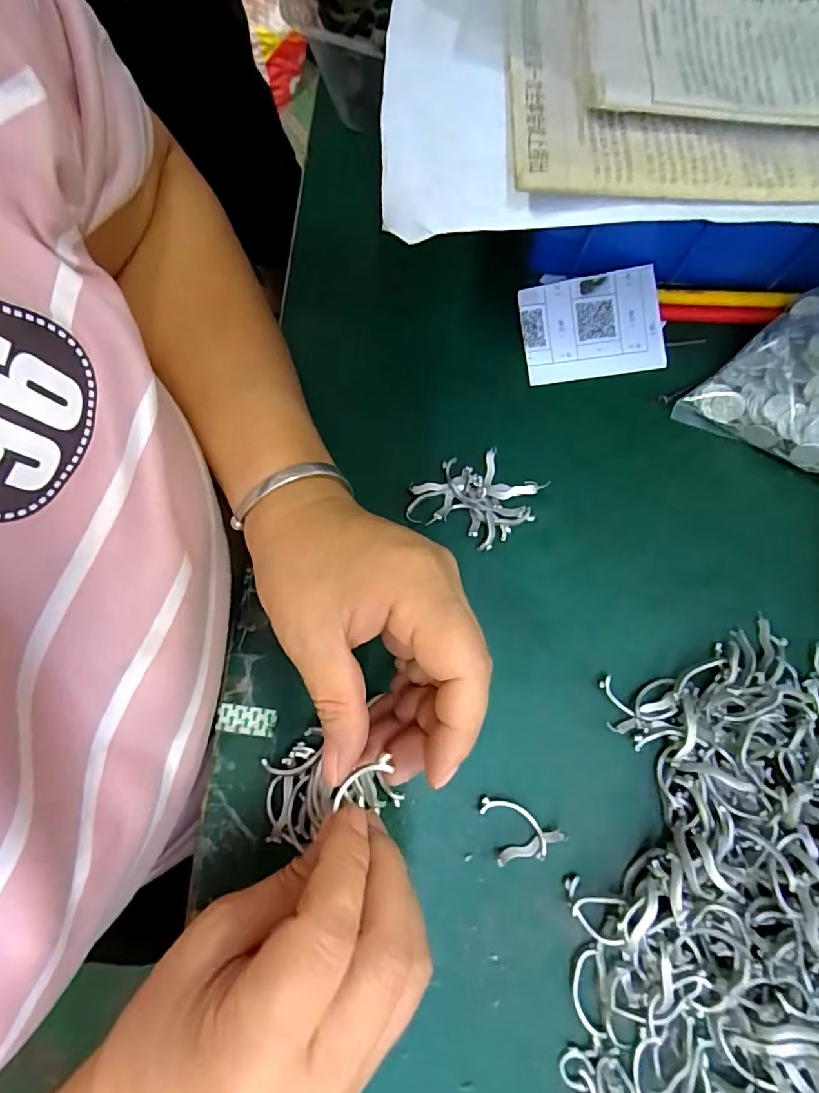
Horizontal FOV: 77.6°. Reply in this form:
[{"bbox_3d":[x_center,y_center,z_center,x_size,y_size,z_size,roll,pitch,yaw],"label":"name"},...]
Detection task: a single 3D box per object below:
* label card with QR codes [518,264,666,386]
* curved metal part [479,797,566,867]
[{"bbox_3d":[0.101,-0.120,0.280,0.076,0.004,0.054,-10,94,0],"label":"label card with QR codes"},{"bbox_3d":[0.047,0.132,0.231,0.038,0.007,0.025,28,79,4],"label":"curved metal part"}]

